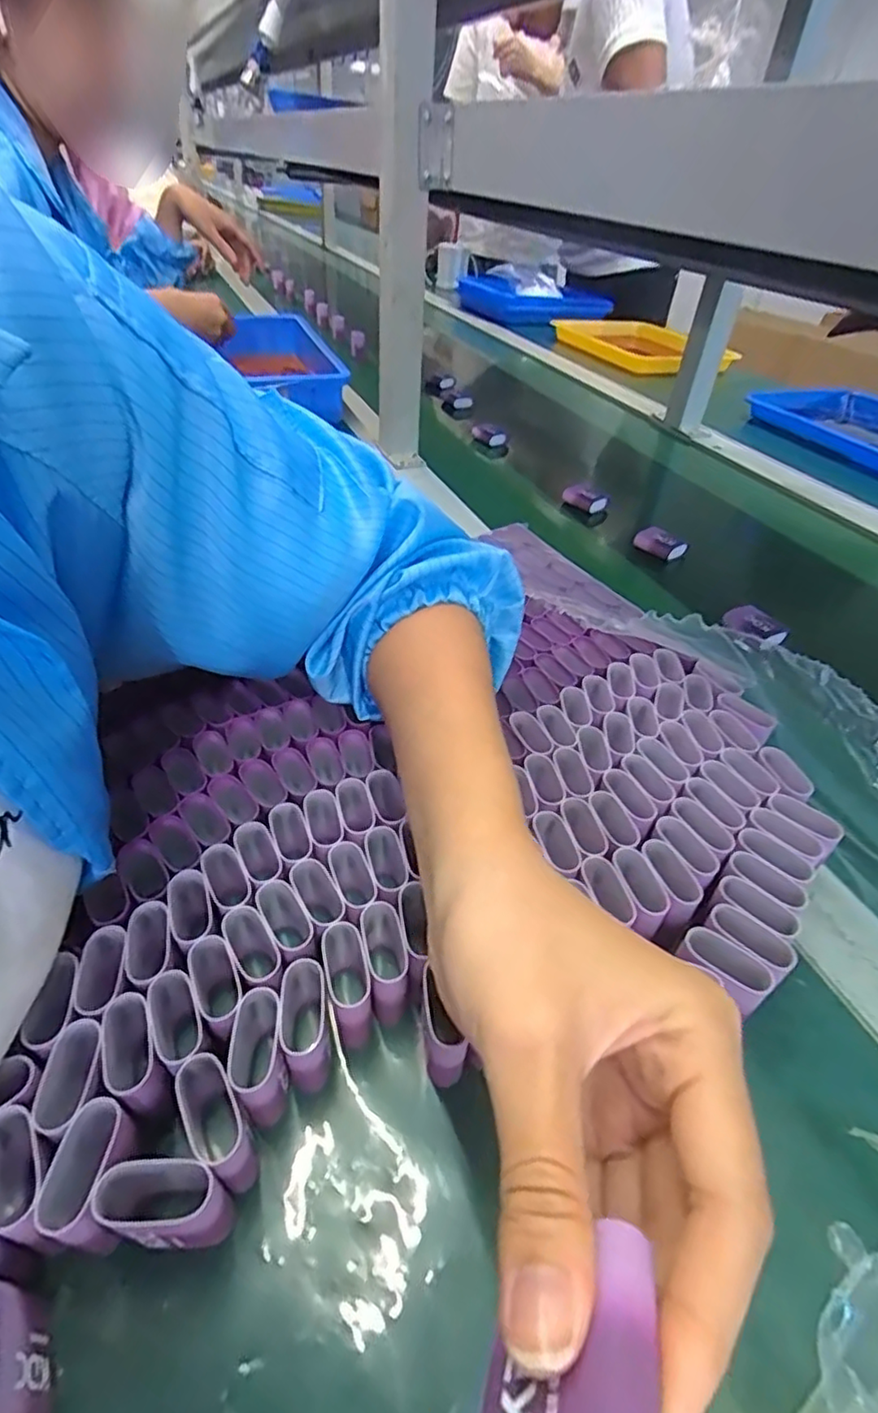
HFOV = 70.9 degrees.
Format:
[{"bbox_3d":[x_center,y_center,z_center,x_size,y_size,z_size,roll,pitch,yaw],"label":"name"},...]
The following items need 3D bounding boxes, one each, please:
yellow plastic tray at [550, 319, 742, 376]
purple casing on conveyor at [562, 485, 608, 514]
[{"bbox_3d":[0.417,-0.735,1.256,0.223,0.046,0.369,-18,47,-26],"label":"yellow plastic tray"},{"bbox_3d":[0.161,-0.230,0.682,0.019,0.020,0.052,-29,52,-34],"label":"purple casing on conveyor"}]

